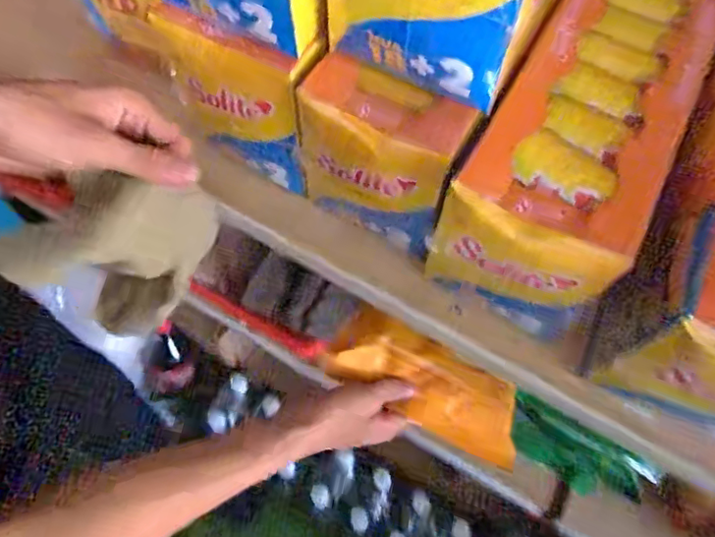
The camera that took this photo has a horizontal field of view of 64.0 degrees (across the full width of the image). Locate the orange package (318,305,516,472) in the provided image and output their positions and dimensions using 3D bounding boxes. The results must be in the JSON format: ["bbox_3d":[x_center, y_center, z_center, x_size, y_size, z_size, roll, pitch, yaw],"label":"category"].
[{"bbox_3d":[0.069,0.114,0.563,0.197,0.022,0.078,31,69,7],"label":"orange package"}]

